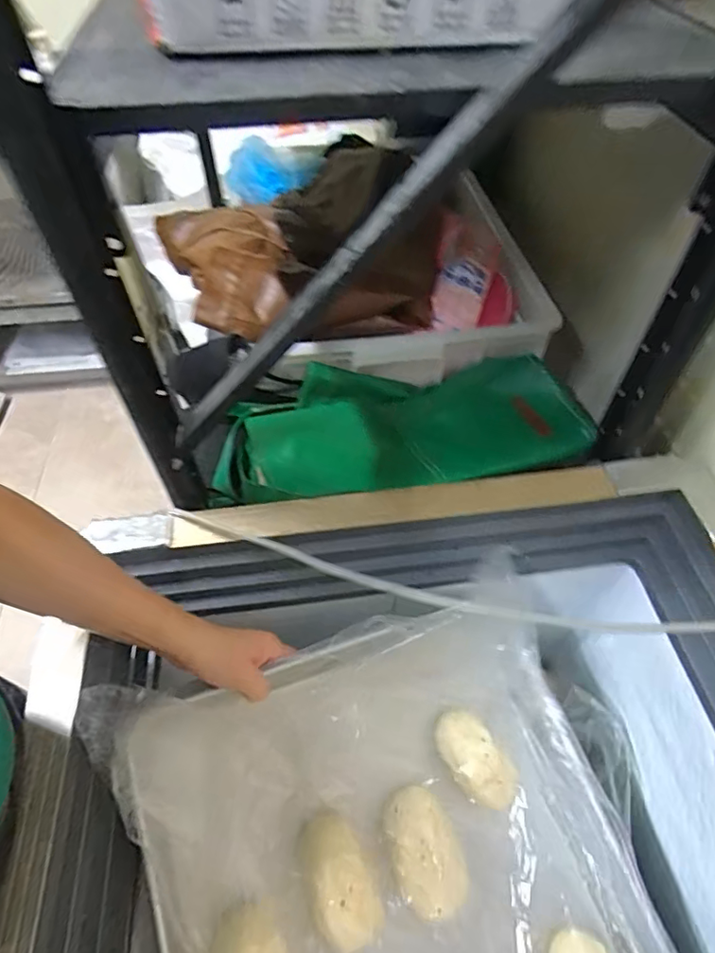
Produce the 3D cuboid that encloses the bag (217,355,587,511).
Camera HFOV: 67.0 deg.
[{"bbox_3d":[0.048,-0.050,0.648,0.436,0.079,0.165,-7,51,-1],"label":"bag"}]

